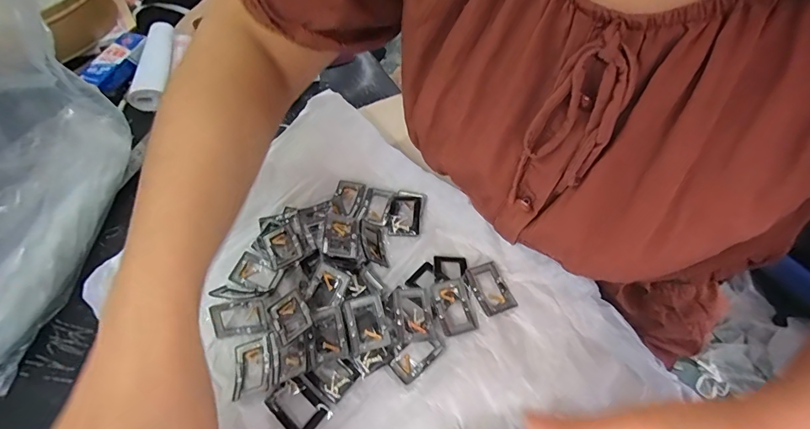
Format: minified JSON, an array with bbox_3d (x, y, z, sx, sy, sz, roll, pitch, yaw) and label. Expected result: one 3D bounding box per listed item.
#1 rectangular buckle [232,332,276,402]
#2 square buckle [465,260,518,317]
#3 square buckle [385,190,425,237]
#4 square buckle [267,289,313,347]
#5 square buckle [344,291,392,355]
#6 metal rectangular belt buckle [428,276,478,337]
[{"bbox_3d":[-0.111,0.110,0.299,0.032,0.010,0.041,-10,54,-6],"label":"rectangular buckle"},{"bbox_3d":[0.069,0.059,0.329,0.029,0.009,0.043,-19,55,-12],"label":"square buckle"},{"bbox_3d":[0.001,-0.002,0.377,0.031,0.004,0.048,9,54,8],"label":"square buckle"},{"bbox_3d":[-0.087,0.077,0.307,0.028,0.005,0.040,-38,48,-10],"label":"square buckle"},{"bbox_3d":[-0.029,0.081,0.304,0.028,0.004,0.042,-15,56,-6],"label":"square buckle"},{"bbox_3d":[0.037,0.073,0.319,0.030,0.006,0.043,-11,68,-17],"label":"metal rectangular belt buckle"}]

